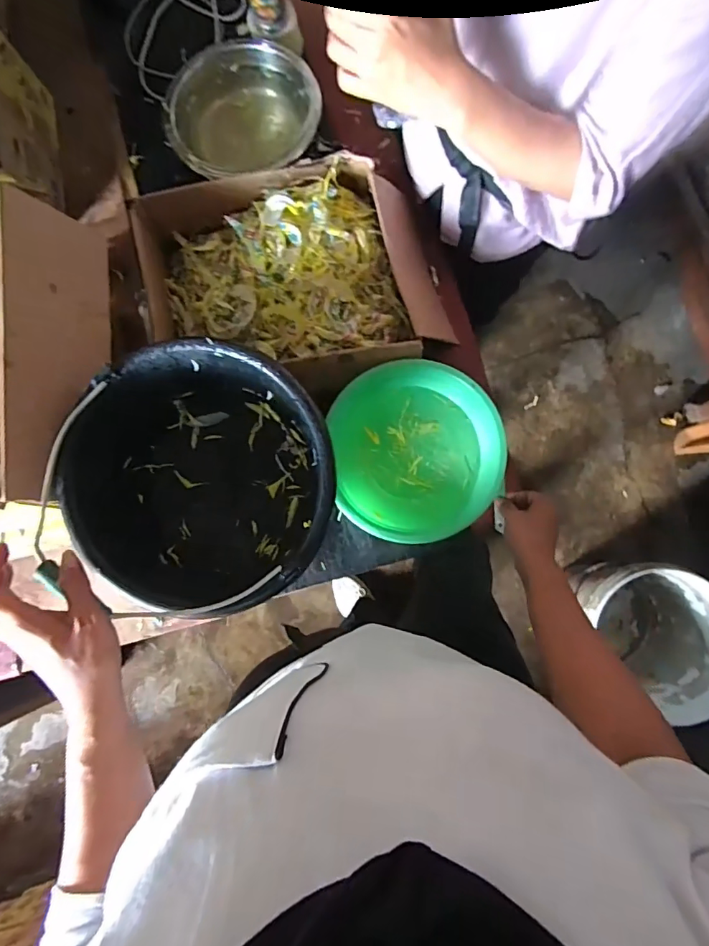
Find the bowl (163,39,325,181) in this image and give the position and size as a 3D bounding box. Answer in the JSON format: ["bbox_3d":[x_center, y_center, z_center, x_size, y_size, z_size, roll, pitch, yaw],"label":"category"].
[{"bbox_3d":[-0.177,-0.565,0.714,0.214,0.077,0.207,0,82,2],"label":"bowl"}]

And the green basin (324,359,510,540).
[{"bbox_3d":[0.082,-0.026,0.644,0.215,0.082,0.228,0,82,2],"label":"green basin"}]

